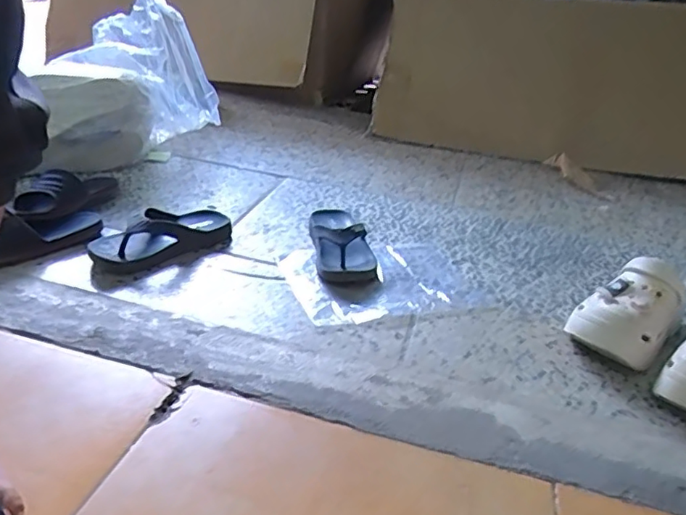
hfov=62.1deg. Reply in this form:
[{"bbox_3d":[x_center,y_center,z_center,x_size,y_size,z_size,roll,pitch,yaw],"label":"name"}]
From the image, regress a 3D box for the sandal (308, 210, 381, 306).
[{"bbox_3d":[0.000,-0.019,0.967,0.101,0.062,0.288,0,27,-13],"label":"sandal"}]

